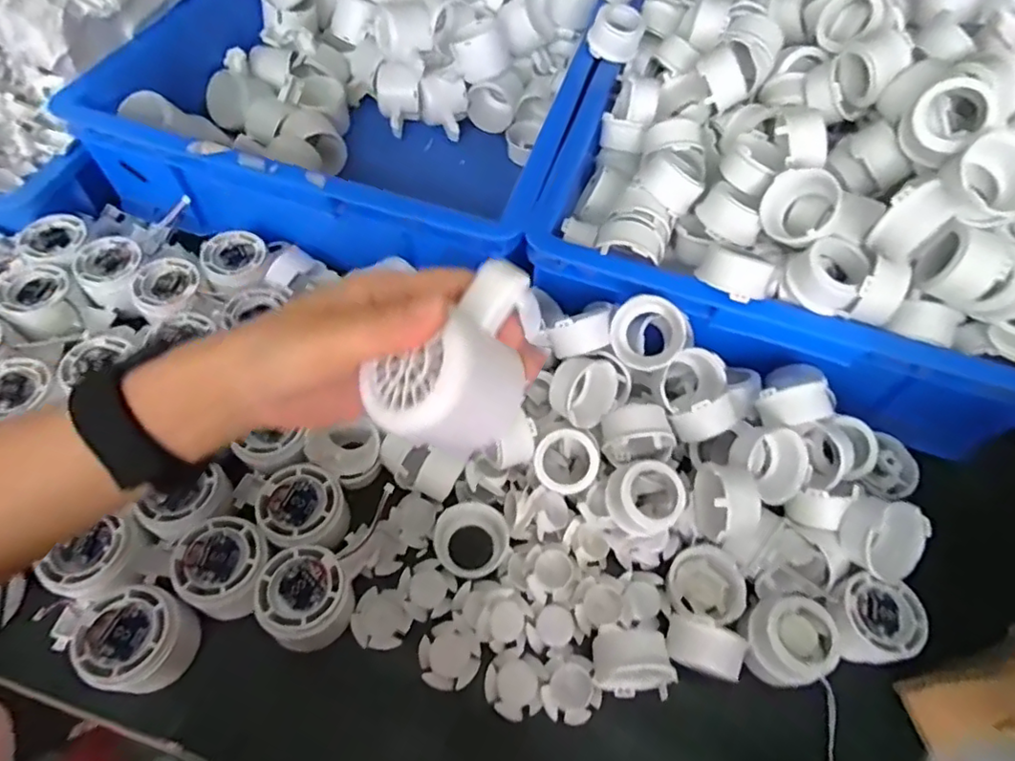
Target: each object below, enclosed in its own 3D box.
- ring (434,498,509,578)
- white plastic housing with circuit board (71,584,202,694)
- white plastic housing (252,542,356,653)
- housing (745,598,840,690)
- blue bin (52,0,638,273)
[{"bbox_3d":[-0.027,0.117,0.437,0.053,0.016,0.055,2,61,-3],"label":"ring"},{"bbox_3d":[-0.232,0.163,0.372,0.055,0.042,0.056,2,61,-3],"label":"white plastic housing with circuit board"},{"bbox_3d":[-0.135,0.144,0.393,0.056,0.043,0.058,2,61,-3],"label":"white plastic housing"},{"bbox_3d":[0.192,0.178,0.402,0.051,0.039,0.053,24,62,9],"label":"housing"},{"bbox_3d":[-0.107,-0.358,0.652,0.414,0.142,0.552,17,61,6],"label":"blue bin"}]

